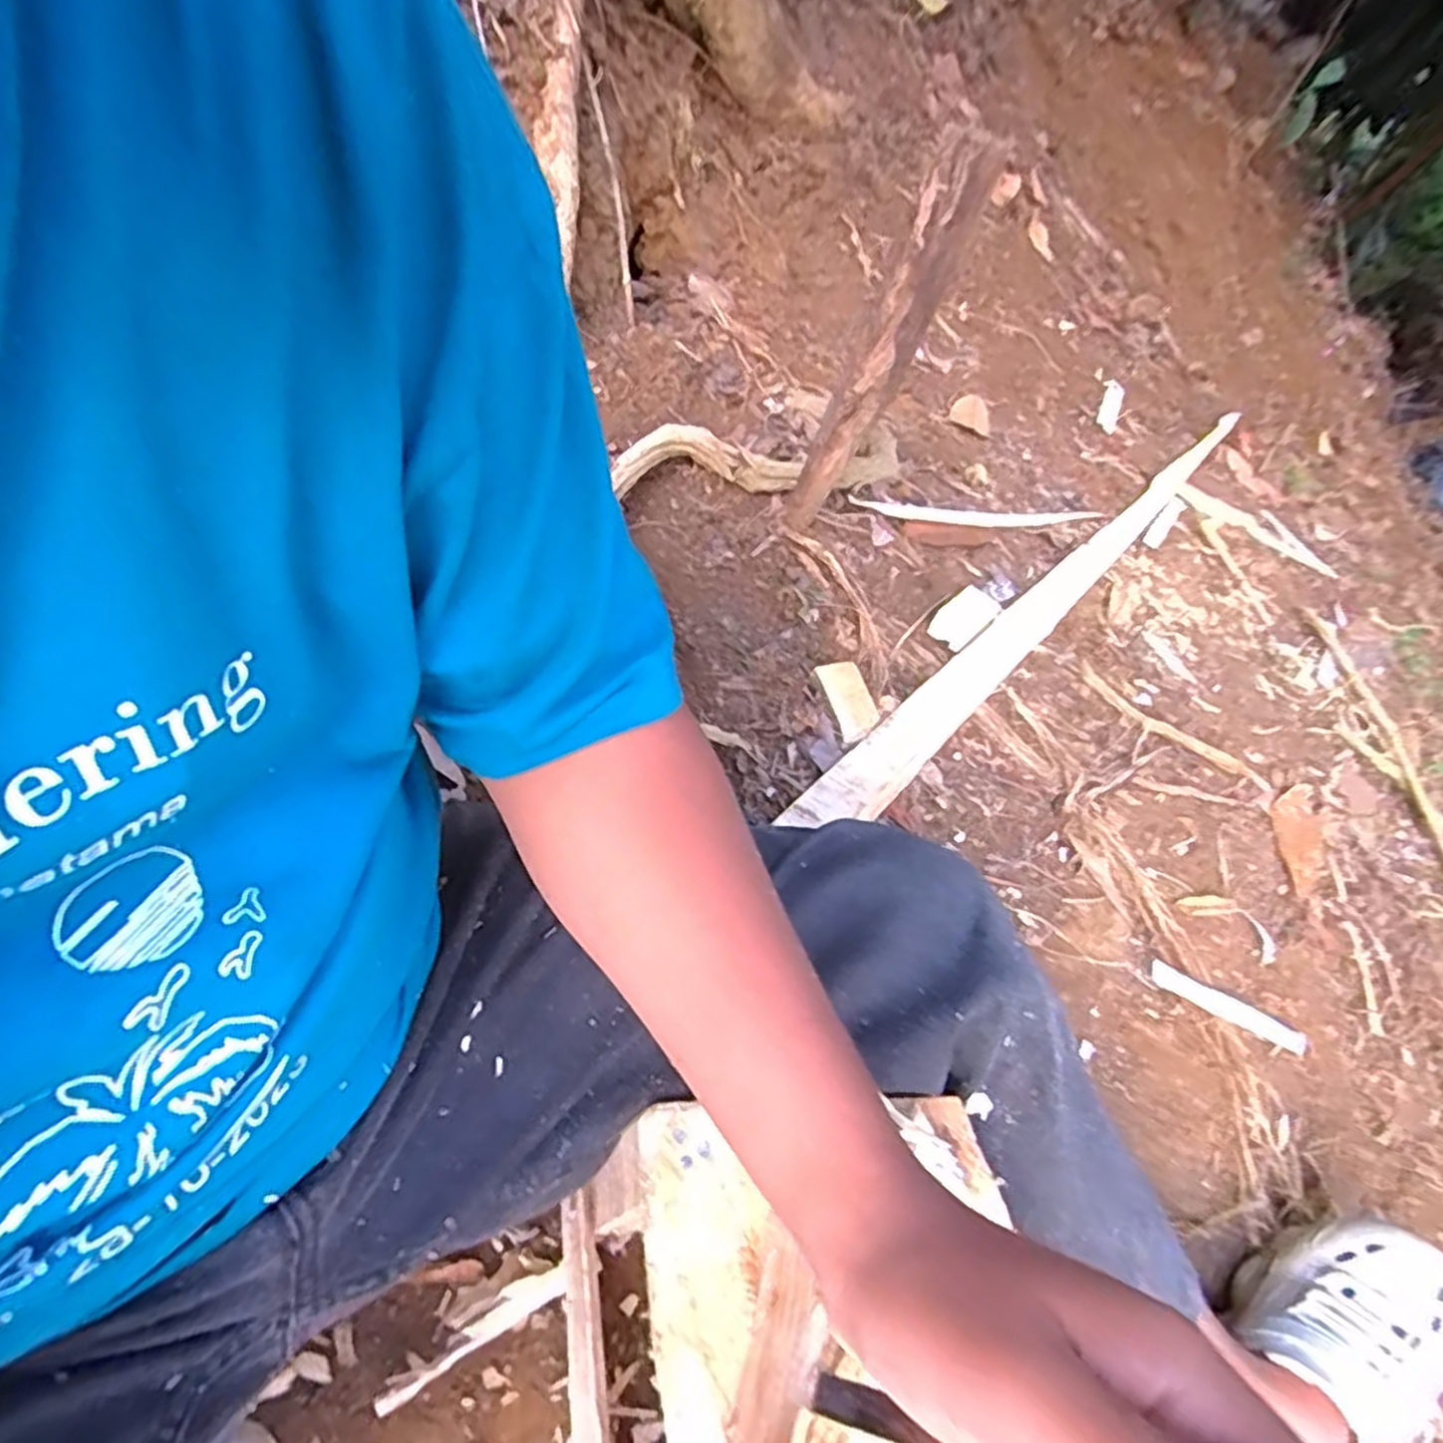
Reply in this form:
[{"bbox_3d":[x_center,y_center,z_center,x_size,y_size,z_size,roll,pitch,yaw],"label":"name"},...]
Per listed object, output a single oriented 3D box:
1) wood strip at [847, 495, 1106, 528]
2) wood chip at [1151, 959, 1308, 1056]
[{"bbox_3d":[0.363,-0.275,1.057,0.470,0.019,0.027,-7,48,-32],"label":"wood strip"},{"bbox_3d":[0.462,0.262,0.714,0.165,0.006,0.022,27,49,-5],"label":"wood chip"}]

